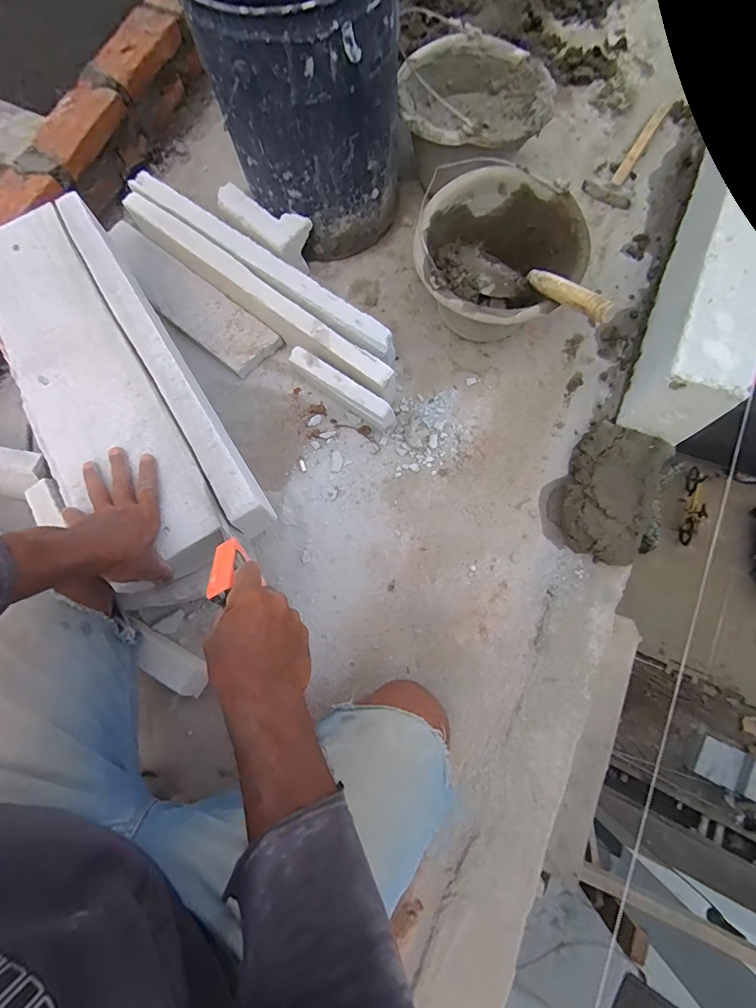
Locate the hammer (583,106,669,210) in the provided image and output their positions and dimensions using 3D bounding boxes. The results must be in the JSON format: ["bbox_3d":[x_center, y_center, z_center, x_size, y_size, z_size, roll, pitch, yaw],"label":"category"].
[{"bbox_3d":[0.497,-0.694,0.876,0.094,0.030,0.240,28,78,9],"label":"hammer"}]

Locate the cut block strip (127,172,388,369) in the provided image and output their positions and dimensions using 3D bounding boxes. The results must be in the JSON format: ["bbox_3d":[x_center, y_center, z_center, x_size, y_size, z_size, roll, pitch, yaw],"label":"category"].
[{"bbox_3d":[-0.205,-0.418,0.758,0.565,0.036,0.057,37,79,11],"label":"cut block strip"}]

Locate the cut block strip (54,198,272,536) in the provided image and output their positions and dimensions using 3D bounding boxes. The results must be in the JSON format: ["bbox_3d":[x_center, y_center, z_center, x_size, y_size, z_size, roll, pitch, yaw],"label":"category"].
[{"bbox_3d":[-0.312,-0.216,0.633,0.055,0.082,0.594,-32,76,-6],"label":"cut block strip"}]

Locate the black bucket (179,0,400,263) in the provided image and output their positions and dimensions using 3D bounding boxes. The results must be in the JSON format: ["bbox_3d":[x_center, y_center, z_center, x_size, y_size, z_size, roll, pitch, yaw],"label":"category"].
[{"bbox_3d":[-0.111,-0.654,0.706,0.279,0.345,0.285,-11,76,-1],"label":"black bucket"}]

